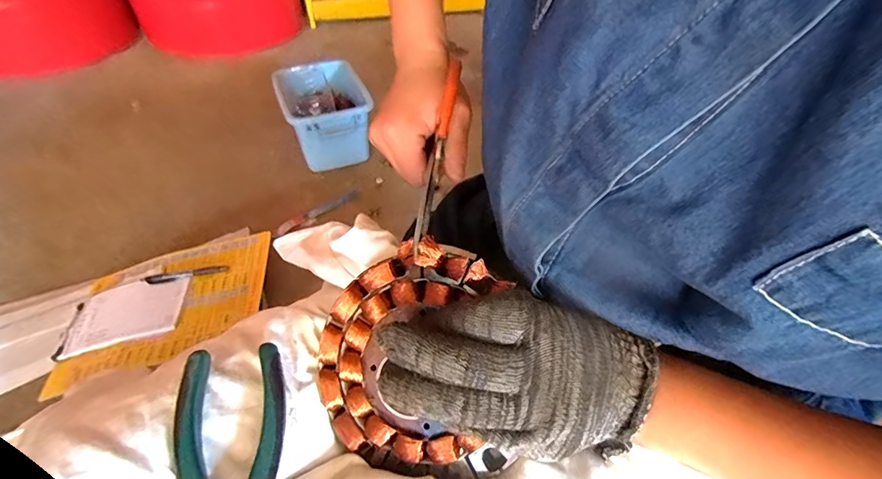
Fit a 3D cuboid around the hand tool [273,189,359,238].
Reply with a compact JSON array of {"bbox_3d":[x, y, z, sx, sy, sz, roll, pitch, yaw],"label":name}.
[{"bbox_3d":[-0.271,-0.061,0.938,0.215,0.012,0.027,-33,55,-30],"label":"hand tool"}]

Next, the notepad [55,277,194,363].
[{"bbox_3d":[-0.473,0.110,0.640,0.186,0.006,0.100,-14,54,2],"label":"notepad"}]

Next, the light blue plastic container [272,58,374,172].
[{"bbox_3d":[-0.281,-0.302,1.046,0.198,0.187,0.241,-13,48,-15],"label":"light blue plastic container"}]

